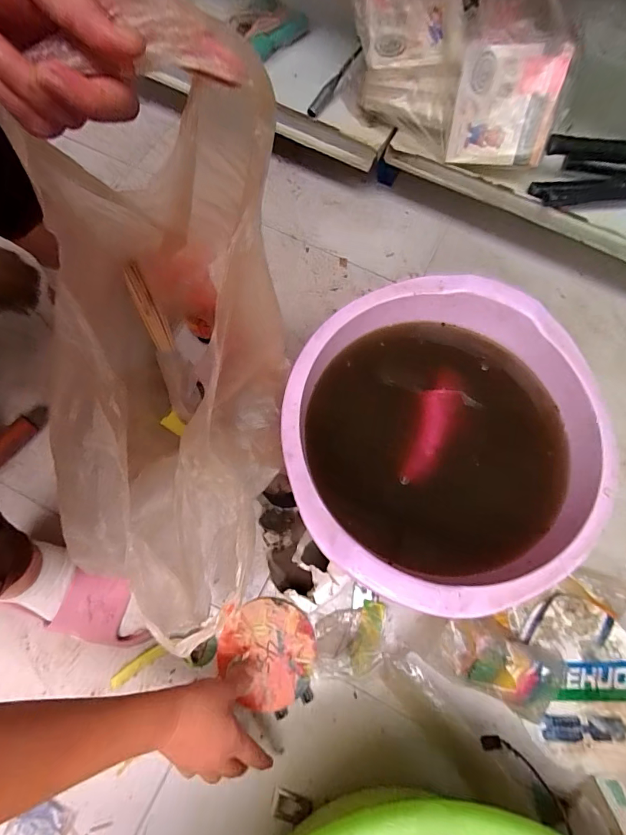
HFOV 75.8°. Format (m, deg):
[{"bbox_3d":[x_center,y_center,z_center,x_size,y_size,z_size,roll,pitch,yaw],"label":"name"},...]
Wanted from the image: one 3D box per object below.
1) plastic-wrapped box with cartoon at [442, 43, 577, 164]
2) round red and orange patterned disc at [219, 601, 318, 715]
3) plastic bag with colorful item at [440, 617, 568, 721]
[{"bbox_3d":[0.293,-0.472,0.616,0.142,0.143,0.032,9,39,8],"label":"plastic-wrapped box with cartoon"},{"bbox_3d":[-0.061,0.302,0.525,0.120,0.006,0.122,1,71,-2],"label":"round red and orange patterned disc"},{"bbox_3d":[0.239,0.314,0.505,0.145,0.042,0.087,22,72,5],"label":"plastic bag with colorful item"}]

